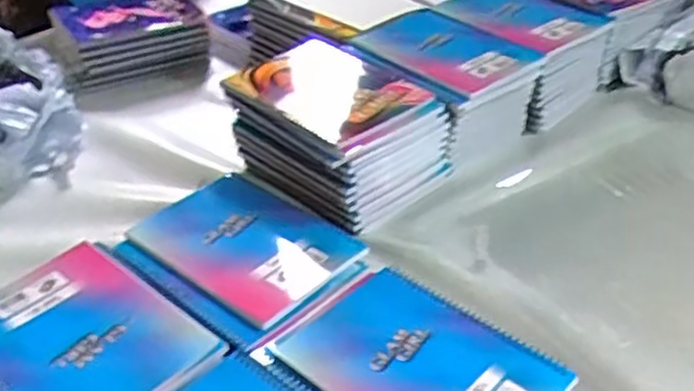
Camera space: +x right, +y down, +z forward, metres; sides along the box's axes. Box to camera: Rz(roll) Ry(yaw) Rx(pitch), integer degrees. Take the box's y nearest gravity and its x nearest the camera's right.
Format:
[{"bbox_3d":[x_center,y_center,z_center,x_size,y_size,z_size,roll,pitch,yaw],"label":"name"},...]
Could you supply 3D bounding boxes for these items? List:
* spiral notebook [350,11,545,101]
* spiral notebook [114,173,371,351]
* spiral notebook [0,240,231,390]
[{"bbox_3d":[0.119,-0.189,0.890,0.157,0.018,0.211,-28,44,-35],"label":"spiral notebook"},{"bbox_3d":[-0.104,0.048,0.694,0.222,0.010,0.171,29,42,30],"label":"spiral notebook"},{"bbox_3d":[-0.221,0.114,0.594,0.207,0.008,0.152,30,43,31],"label":"spiral notebook"}]

